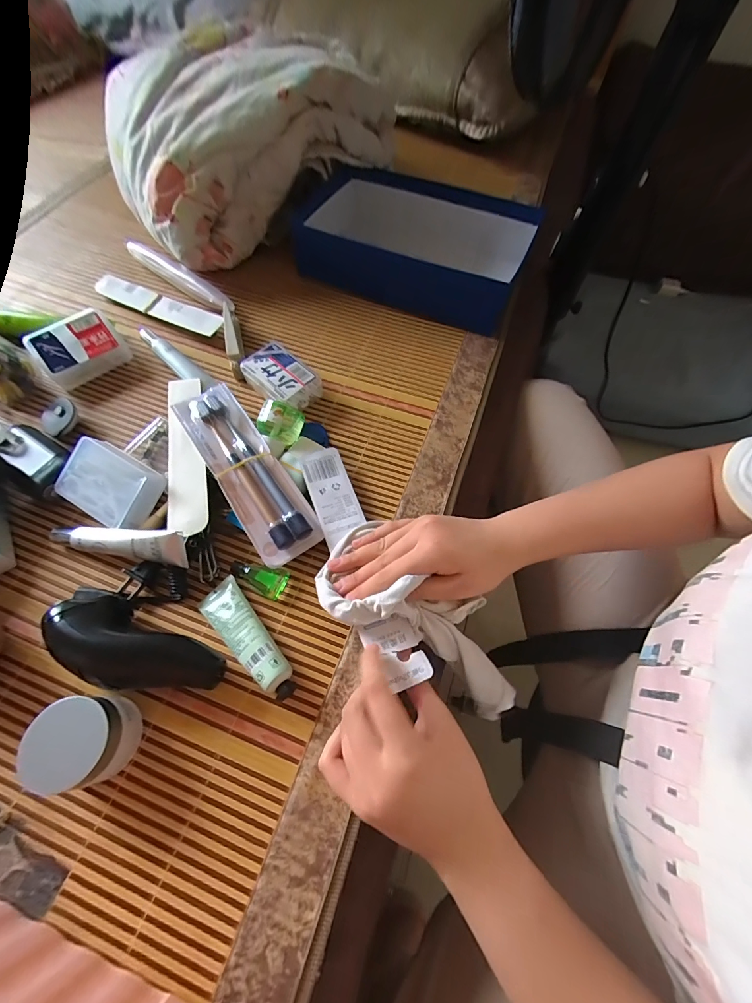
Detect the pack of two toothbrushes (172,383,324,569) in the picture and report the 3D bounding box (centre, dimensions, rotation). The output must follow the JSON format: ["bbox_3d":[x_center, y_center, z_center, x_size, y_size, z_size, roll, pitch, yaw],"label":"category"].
[{"bbox_3d":[-0.129,-0.035,0.369,0.060,0.028,0.209,-31,67,-17],"label":"pack of two toothbrushes"}]

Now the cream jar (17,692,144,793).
[{"bbox_3d":[-0.200,0.161,0.256,0.053,0.044,0.050,1,62,-2],"label":"cream jar"}]

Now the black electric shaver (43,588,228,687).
[{"bbox_3d":[-0.185,0.110,0.283,0.141,0.049,0.052,25,64,11],"label":"black electric shaver"}]

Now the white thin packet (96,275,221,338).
[{"bbox_3d":[-0.293,-0.262,0.501,0.200,0.016,0.036,25,64,11],"label":"white thin packet"}]

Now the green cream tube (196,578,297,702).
[{"bbox_3d":[-0.103,0.108,0.300,0.034,0.025,0.109,-39,70,-20],"label":"green cream tube"}]

